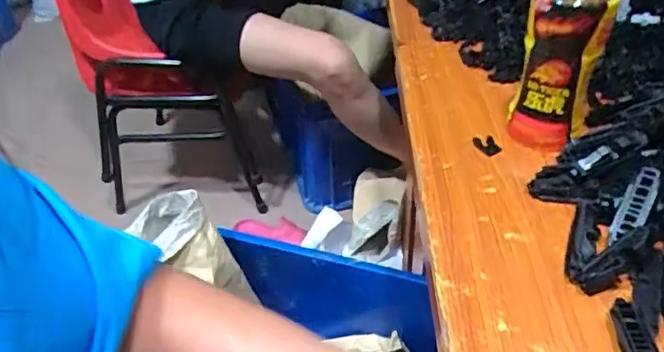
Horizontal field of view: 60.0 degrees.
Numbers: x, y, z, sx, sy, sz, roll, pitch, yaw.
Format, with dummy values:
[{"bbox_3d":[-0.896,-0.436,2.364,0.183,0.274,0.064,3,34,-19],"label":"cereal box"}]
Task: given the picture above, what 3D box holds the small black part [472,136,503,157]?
[{"bbox_3d":[0.151,-0.030,0.562,0.029,0.011,0.014,17,44,22],"label":"small black part"}]

